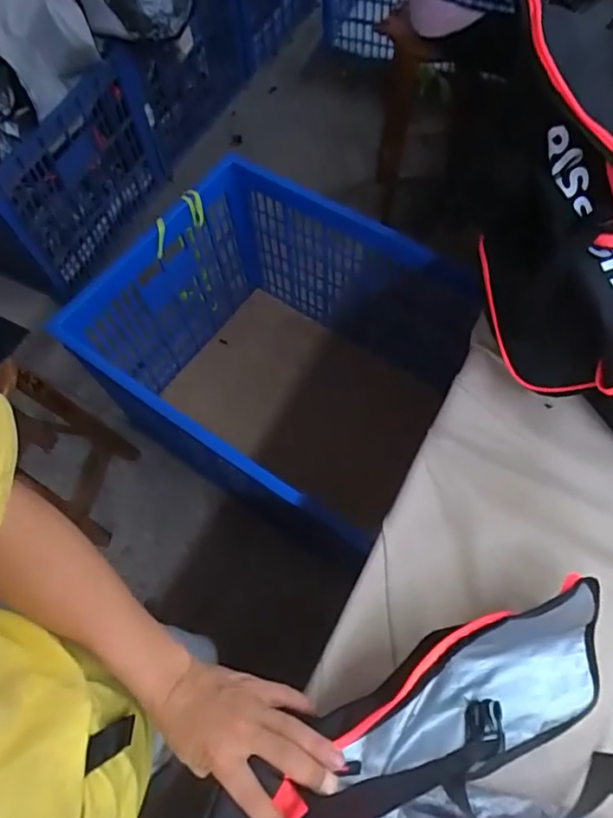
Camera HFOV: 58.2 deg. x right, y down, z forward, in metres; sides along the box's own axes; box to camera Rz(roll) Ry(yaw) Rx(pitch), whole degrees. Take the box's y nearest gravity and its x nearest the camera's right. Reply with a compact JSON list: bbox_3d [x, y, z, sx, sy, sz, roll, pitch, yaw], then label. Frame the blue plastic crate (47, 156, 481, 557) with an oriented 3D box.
[{"bbox_3d":[-0.071,-0.136,1.338,0.725,0.440,0.629,33,70,18],"label":"blue plastic crate"}]

